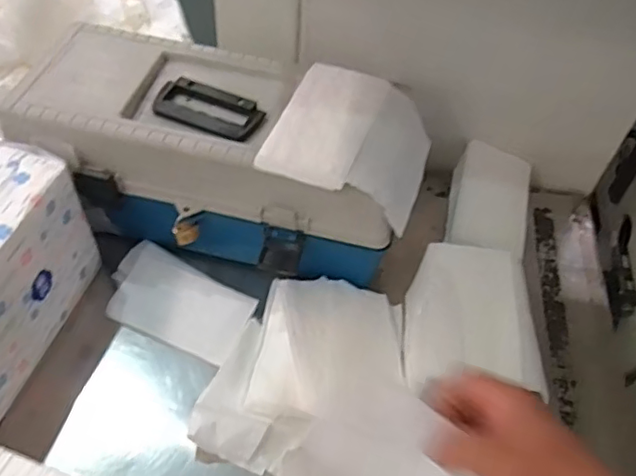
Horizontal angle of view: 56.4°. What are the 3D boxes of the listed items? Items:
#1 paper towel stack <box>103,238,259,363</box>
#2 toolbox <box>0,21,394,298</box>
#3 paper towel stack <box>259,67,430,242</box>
[{"bbox_3d":[-0.156,0.070,0.653,0.163,0.009,0.096,24,54,14],"label":"paper towel stack"},{"bbox_3d":[-0.109,-0.082,0.661,0.388,0.164,0.178,17,53,8],"label":"toolbox"},{"bbox_3d":[0.034,-0.096,0.585,0.150,0.048,0.154,17,53,8],"label":"paper towel stack"}]

